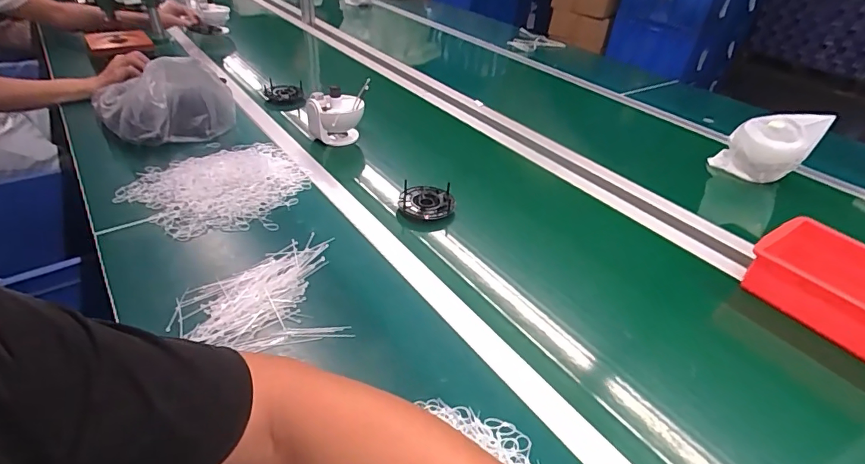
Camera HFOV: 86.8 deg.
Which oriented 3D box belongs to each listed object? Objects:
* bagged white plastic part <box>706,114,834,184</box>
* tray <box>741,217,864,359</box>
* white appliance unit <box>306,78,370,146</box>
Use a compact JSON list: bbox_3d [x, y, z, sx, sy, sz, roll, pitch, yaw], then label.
[{"bbox_3d":[0.721,-0.180,0.976,0.160,0.141,0.095,6,36,3],"label":"bagged white plastic part"},{"bbox_3d":[0.597,0.088,0.648,0.168,0.071,0.238,-21,44,-30],"label":"tray"},{"bbox_3d":[-0.209,-0.259,0.997,0.126,0.133,0.081,-7,38,-15],"label":"white appliance unit"}]

